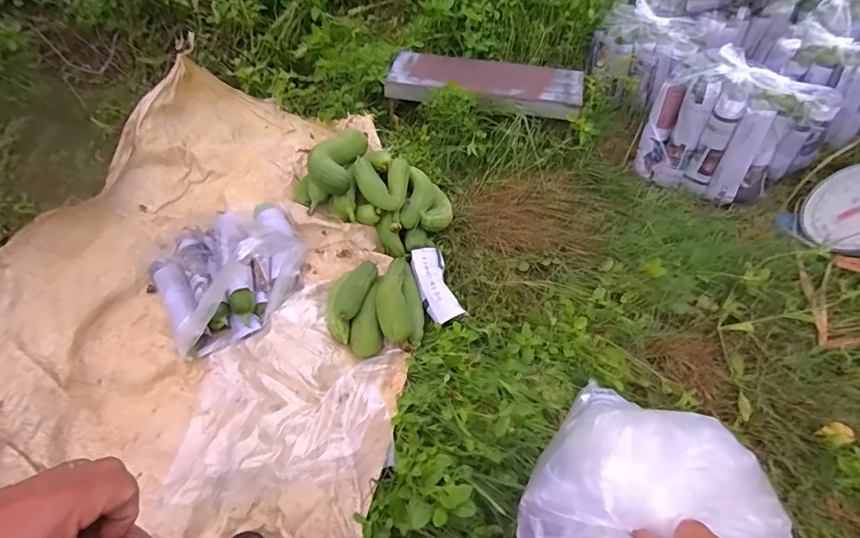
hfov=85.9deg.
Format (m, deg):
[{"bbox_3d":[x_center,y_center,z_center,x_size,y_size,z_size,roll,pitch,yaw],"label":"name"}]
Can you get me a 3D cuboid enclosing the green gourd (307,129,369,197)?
[{"bbox_3d":[-0.212,-0.256,1.052,0.106,0.060,0.179,10,55,9],"label":"green gourd"}]

